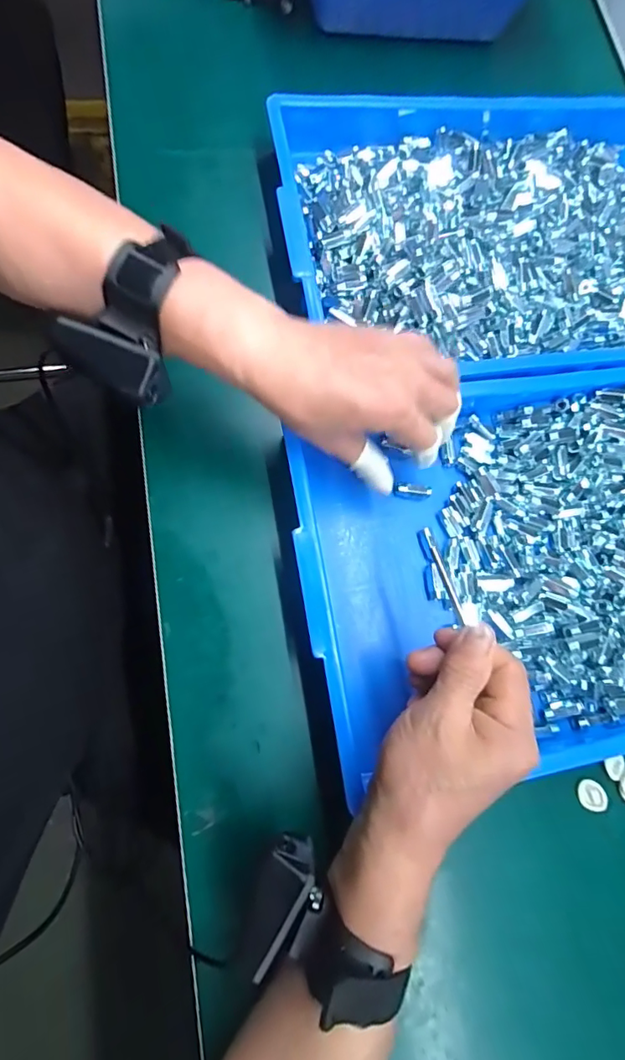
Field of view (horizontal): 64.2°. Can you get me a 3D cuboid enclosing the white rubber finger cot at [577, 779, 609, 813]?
[{"bbox_3d":[0.208,0.197,0.368,0.025,0.008,0.020,27,75,0],"label":"white rubber finger cot"}]

